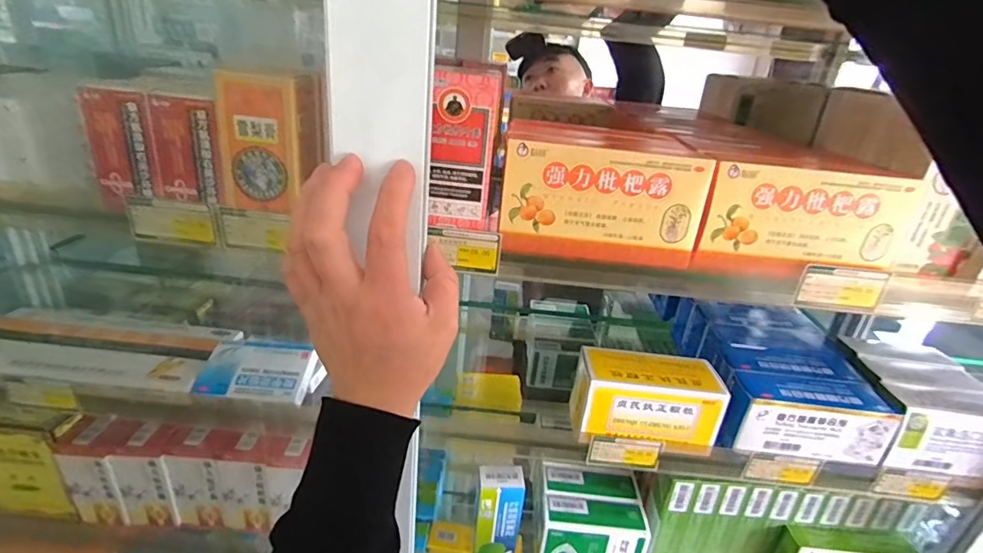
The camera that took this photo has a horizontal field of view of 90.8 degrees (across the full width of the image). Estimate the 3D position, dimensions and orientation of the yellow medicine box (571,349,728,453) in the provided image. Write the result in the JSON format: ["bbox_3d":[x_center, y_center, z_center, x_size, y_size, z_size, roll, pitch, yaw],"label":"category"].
[{"bbox_3d":[0.161,0.124,0.506,0.143,0.066,0.071,6,26,-1],"label":"yellow medicine box"}]

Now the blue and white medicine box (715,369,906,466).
[{"bbox_3d":[0.315,0.141,0.494,0.157,0.067,0.054,7,26,1],"label":"blue and white medicine box"}]

